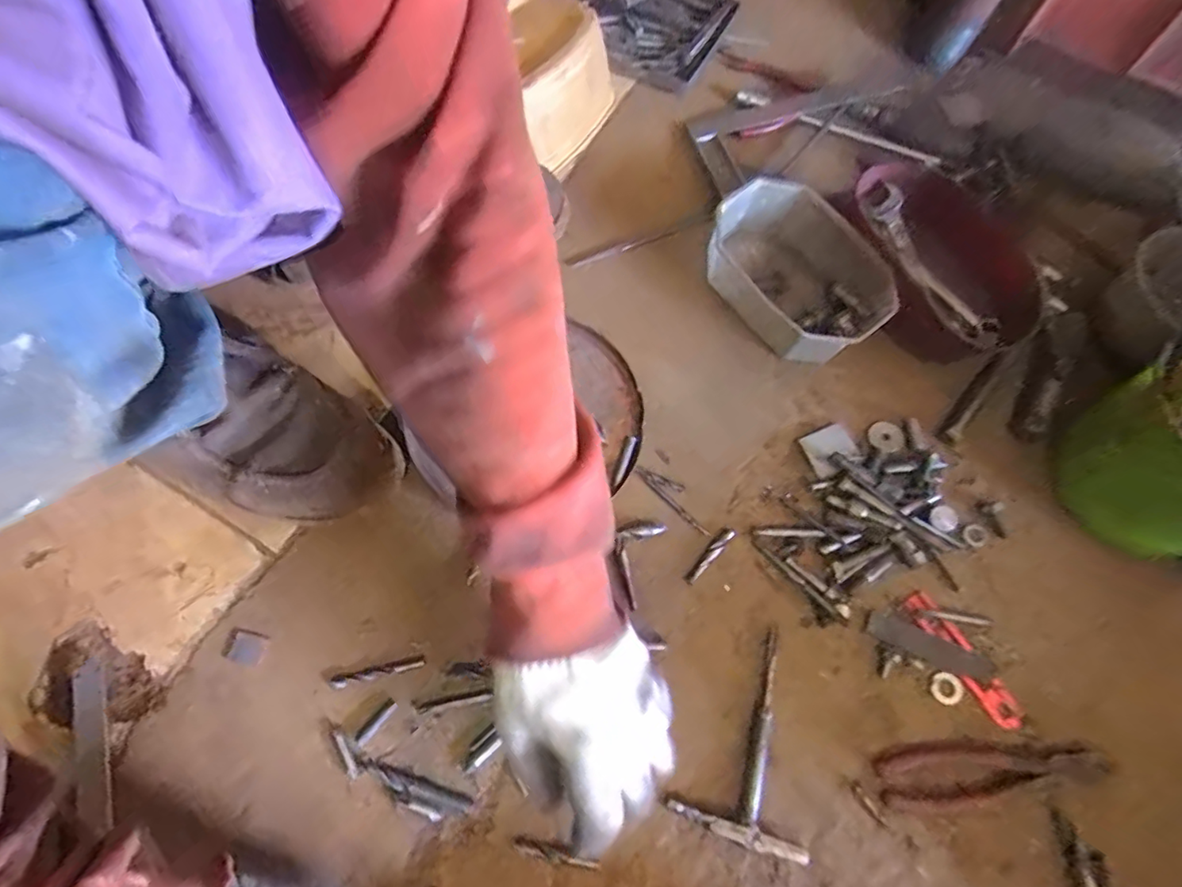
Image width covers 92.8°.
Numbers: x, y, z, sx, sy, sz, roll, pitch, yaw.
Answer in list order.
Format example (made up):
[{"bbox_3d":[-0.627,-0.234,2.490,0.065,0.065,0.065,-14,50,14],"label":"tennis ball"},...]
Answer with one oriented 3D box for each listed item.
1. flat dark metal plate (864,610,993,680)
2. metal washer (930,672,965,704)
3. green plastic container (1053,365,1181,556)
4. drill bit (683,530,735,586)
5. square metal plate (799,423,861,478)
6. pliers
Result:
[{"bbox_3d":[0.267,0.162,0.445,0.094,0.004,0.023,23,70,9],"label":"flat dark metal plate"},{"bbox_3d":[0.279,0.191,0.439,0.024,0.004,0.022,2,68,1],"label":"metal washer"},{"bbox_3d":[0.482,0.001,0.452,0.132,0.134,0.143,-34,72,-12],"label":"green plastic container"},{"bbox_3d":[0.100,0.095,0.475,0.011,0.011,0.057,40,74,15],"label":"drill bit"},{"bbox_3d":[0.218,0.005,0.515,0.044,0.006,0.041,-27,72,2],"label":"square metal plate"},{"bbox_3d":[0.291,0.237,0.410,0.161,0.015,0.040,-7,68,-2],"label":"pliers"}]

